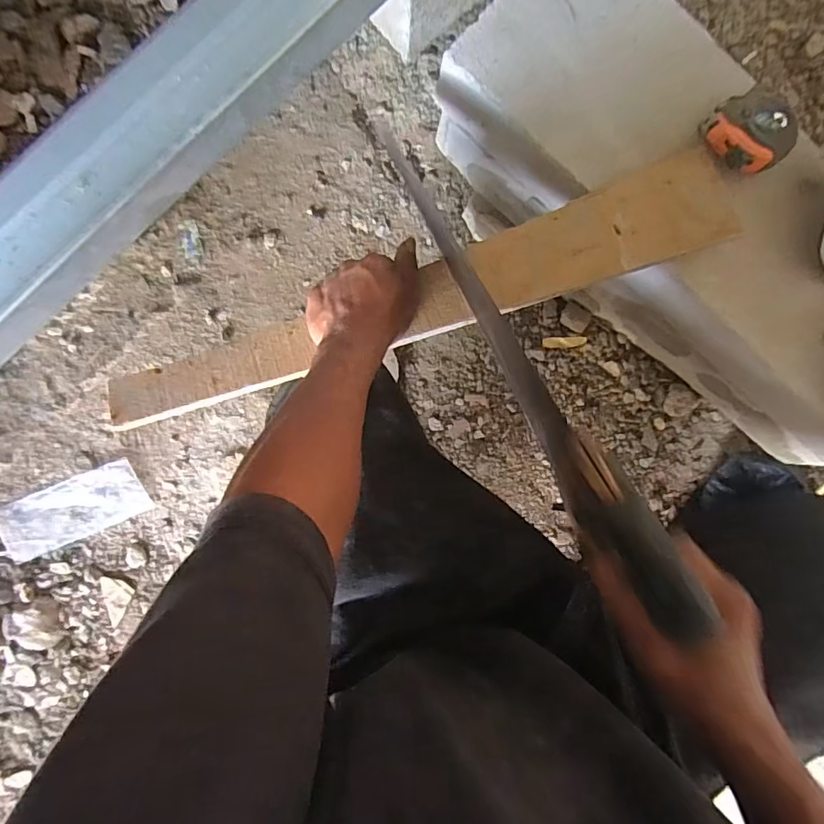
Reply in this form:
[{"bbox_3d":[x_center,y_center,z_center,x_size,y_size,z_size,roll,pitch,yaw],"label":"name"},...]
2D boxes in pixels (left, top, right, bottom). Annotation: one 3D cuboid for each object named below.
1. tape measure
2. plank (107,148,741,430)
[{"bbox_3d":[0.315,-0.260,0.464,0.064,0.030,0.070,-33,93,-1],"label":"tape measure"},{"bbox_3d":[0.018,-0.107,0.450,0.585,0.019,0.083,-20,89,-3],"label":"plank"}]

